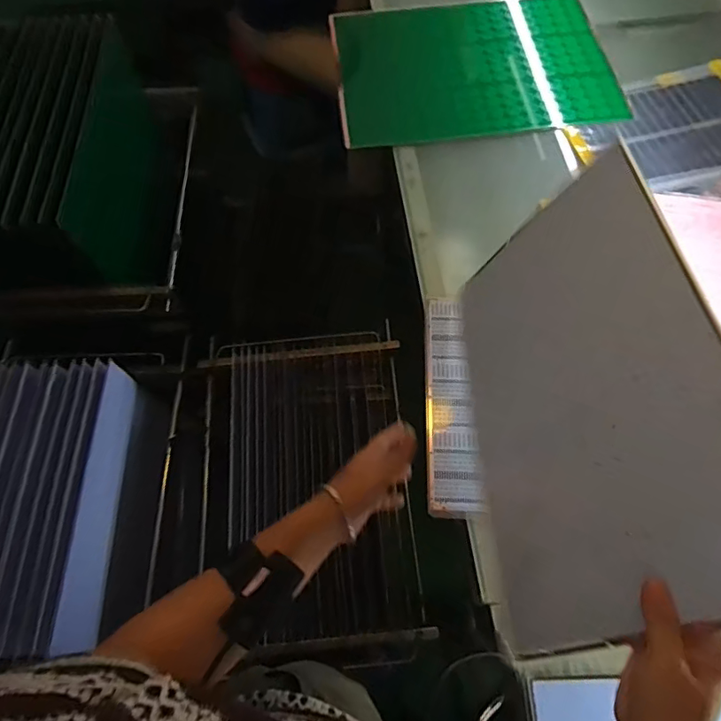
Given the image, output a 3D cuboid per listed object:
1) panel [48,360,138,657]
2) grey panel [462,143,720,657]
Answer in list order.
[{"bbox_3d":[-0.441,0.233,0.881,0.012,0.115,0.466,-8,60,6],"label":"panel"},{"bbox_3d":[0.208,0.026,0.534,0.014,0.306,0.453,14,53,-20],"label":"grey panel"}]

